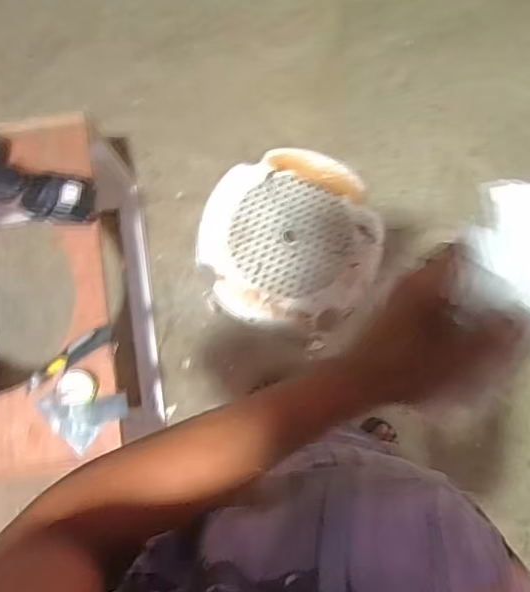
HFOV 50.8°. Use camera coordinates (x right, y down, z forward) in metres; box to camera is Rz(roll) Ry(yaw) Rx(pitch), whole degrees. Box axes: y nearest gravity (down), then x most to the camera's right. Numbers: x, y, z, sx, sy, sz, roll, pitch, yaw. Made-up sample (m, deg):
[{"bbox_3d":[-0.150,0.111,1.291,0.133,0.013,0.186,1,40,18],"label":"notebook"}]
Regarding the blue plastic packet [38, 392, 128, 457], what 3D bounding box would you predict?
[{"bbox_3d":[-0.314,0.217,0.965,0.145,0.026,0.098,-3,84,2],"label":"blue plastic packet"}]

